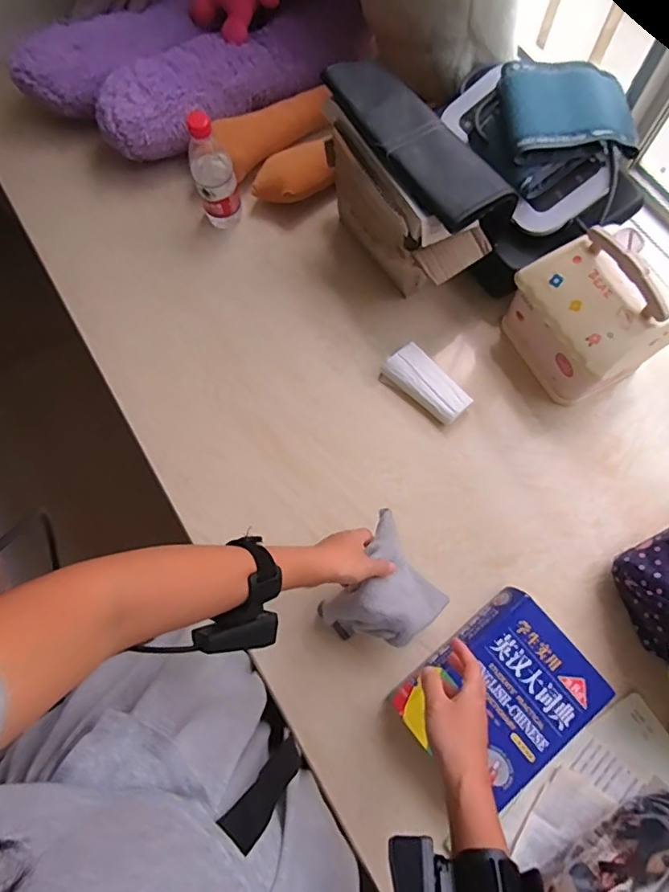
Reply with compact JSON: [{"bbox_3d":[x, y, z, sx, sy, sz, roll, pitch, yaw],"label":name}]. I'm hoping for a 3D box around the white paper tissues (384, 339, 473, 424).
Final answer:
[{"bbox_3d":[0.134,-0.088,0.750,0.129,0.034,0.057,42,79,13],"label":"white paper tissues"}]

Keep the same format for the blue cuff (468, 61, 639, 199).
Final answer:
[{"bbox_3d":[0.305,-0.442,0.700,0.198,0.067,0.160,-20,74,-4],"label":"blue cuff"}]

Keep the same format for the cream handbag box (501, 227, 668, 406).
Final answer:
[{"bbox_3d":[0.340,-0.174,0.694,0.138,0.181,0.177,-25,74,-6],"label":"cream handbag box"}]

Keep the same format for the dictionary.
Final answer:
[{"bbox_3d":[0.202,0.289,0.615,0.186,0.060,0.159,-39,76,-9],"label":"dictionary"}]

